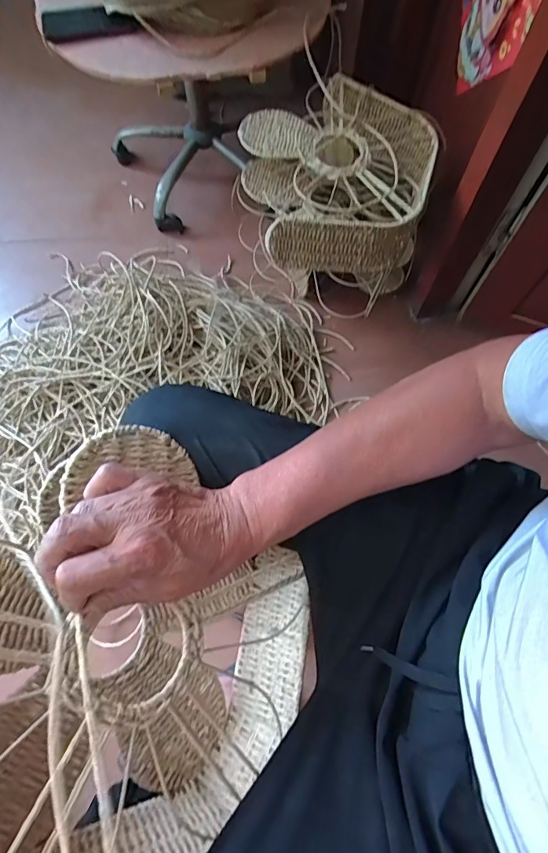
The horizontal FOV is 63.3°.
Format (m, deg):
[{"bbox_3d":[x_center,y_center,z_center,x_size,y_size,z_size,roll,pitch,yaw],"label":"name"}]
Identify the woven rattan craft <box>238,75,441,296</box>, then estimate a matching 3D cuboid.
[{"bbox_3d":[0.111,-0.459,0.833,0.329,0.201,0.337,10,67,3],"label":"woven rattan craft"}]

